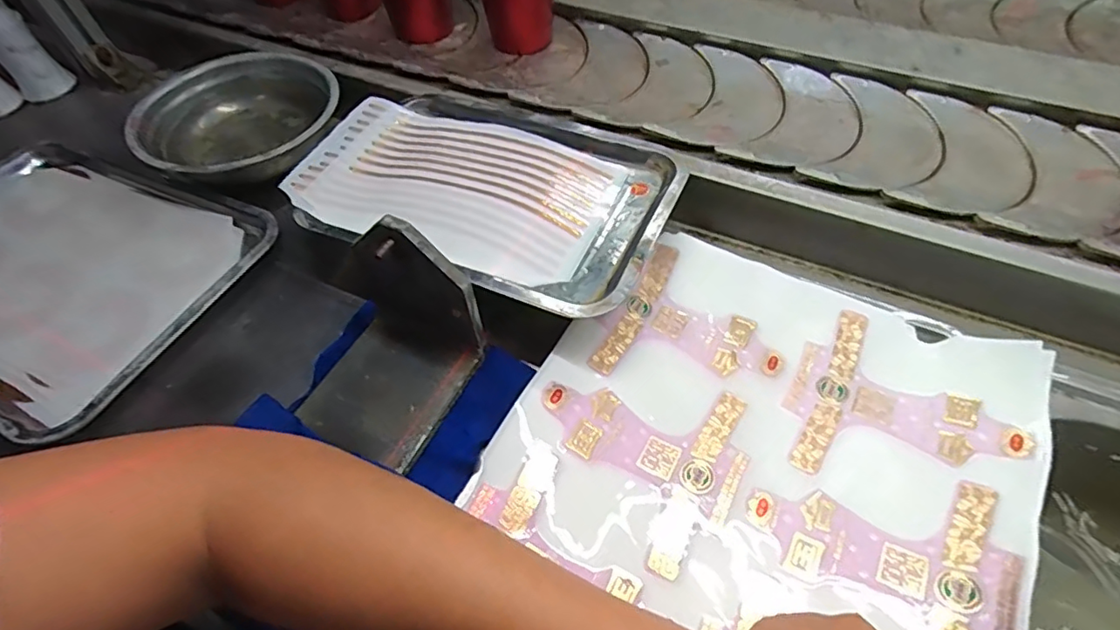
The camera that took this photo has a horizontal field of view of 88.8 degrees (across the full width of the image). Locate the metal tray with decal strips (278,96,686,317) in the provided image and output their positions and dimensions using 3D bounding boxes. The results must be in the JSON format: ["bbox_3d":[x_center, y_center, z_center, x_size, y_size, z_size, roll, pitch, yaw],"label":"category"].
[{"bbox_3d":[-0.068,-0.111,0.496,0.315,0.030,0.200,22,57,18],"label":"metal tray with decal strips"}]

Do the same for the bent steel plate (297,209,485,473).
[{"bbox_3d":[-0.127,0.017,0.393,0.107,0.112,0.116,21,60,17],"label":"bent steel plate"}]

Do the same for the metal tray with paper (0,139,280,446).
[{"bbox_3d":[-0.465,-0.043,0.526,0.360,0.029,0.257,19,59,16],"label":"metal tray with paper"}]

